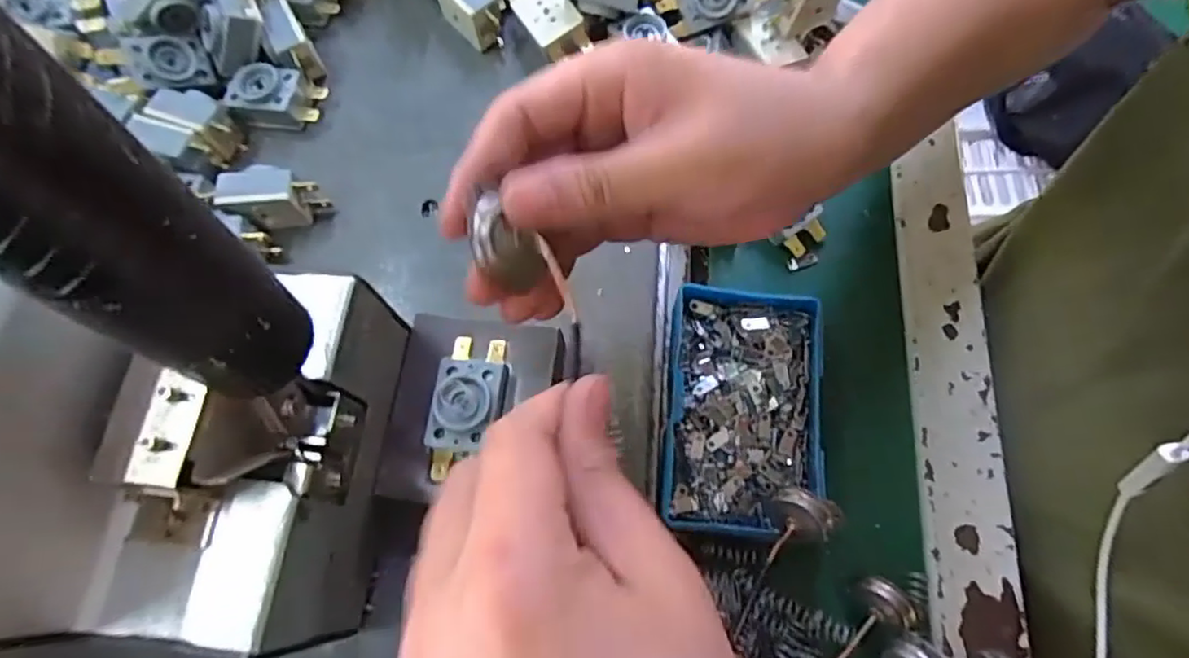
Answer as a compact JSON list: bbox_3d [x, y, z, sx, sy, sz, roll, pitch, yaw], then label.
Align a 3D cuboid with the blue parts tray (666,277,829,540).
[{"bbox_3d":[0.070,0.038,0.301,0.069,0.023,0.112,5,70,4],"label":"blue parts tray"}]

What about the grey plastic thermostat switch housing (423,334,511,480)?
[{"bbox_3d":[-0.052,0.031,0.261,0.029,0.012,0.057,7,70,5],"label":"grey plastic thermostat switch housing"}]

